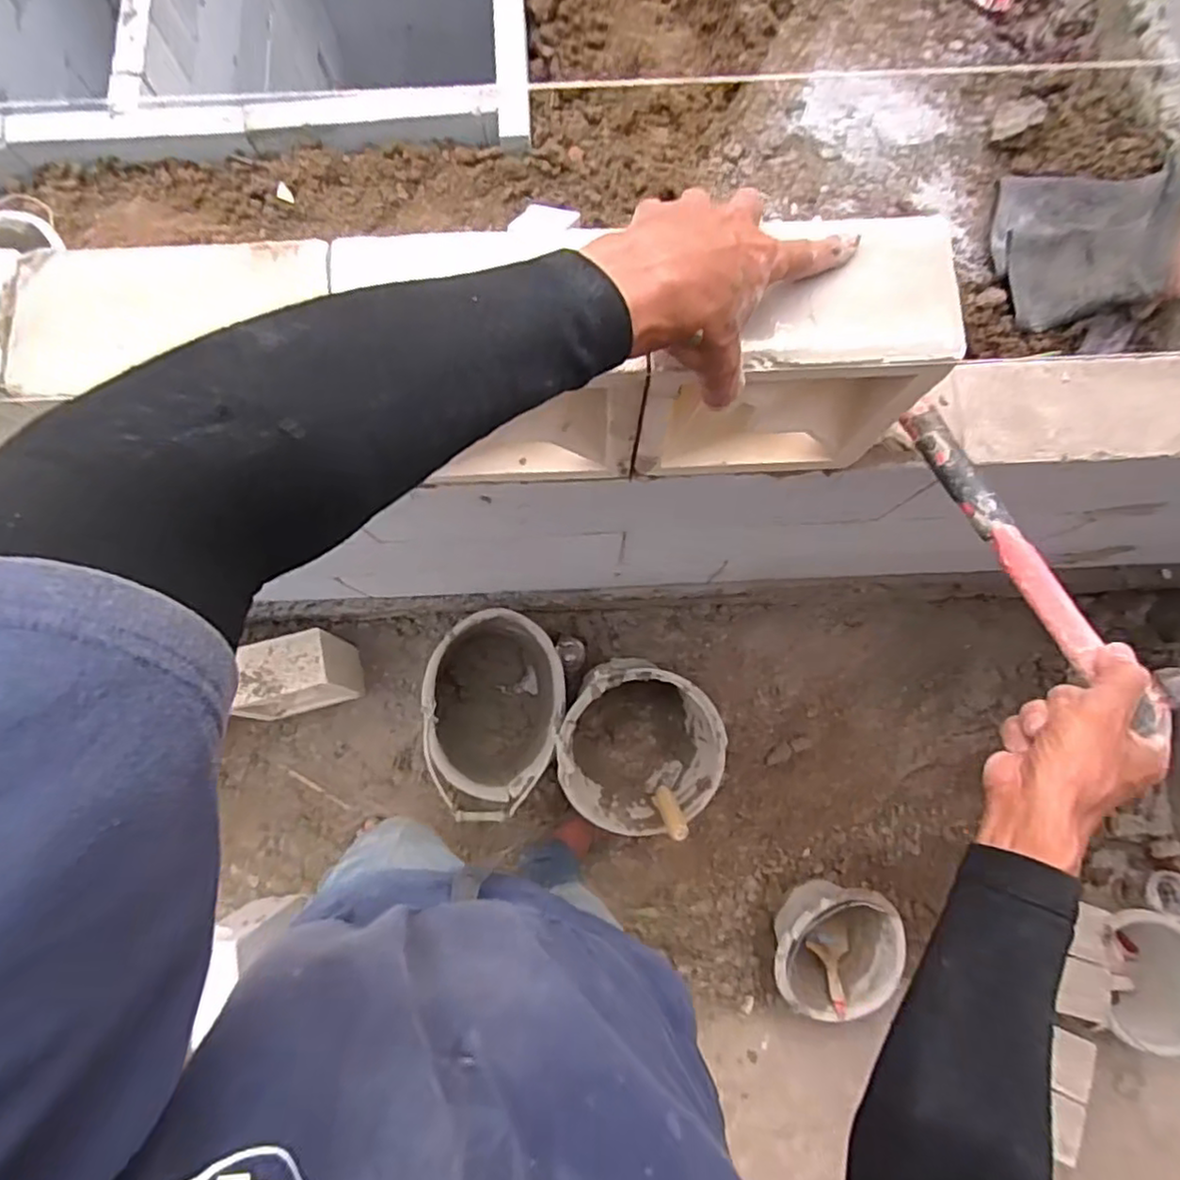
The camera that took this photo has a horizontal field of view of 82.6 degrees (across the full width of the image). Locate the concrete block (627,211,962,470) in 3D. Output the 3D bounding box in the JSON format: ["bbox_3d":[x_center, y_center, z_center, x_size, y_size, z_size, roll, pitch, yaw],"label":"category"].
[{"bbox_3d":[0.135,-0.162,0.512,0.190,0.188,0.080,-2,80,0],"label":"concrete block"}]

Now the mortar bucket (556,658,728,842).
[{"bbox_3d":[0.092,0.294,1.242,0.277,0.286,0.283,0,80,0],"label":"mortar bucket"}]

